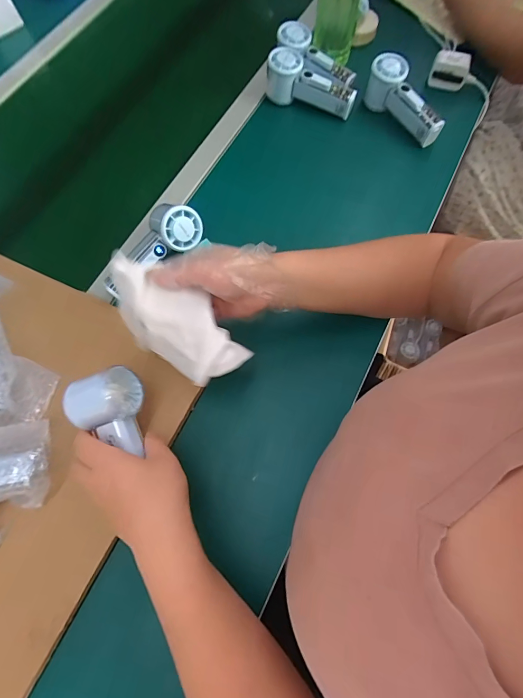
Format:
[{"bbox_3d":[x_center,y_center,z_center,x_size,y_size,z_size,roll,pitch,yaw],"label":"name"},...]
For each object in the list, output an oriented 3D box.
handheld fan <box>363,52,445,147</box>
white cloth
[{"bbox_3d":[0.246,-0.421,0.609,0.049,0.067,0.165,-37,84,-11],"label":"handheld fan"},{"bbox_3d":[-0.088,-0.027,0.355,0.156,0.029,0.069,40,75,-6],"label":"white cloth"}]

